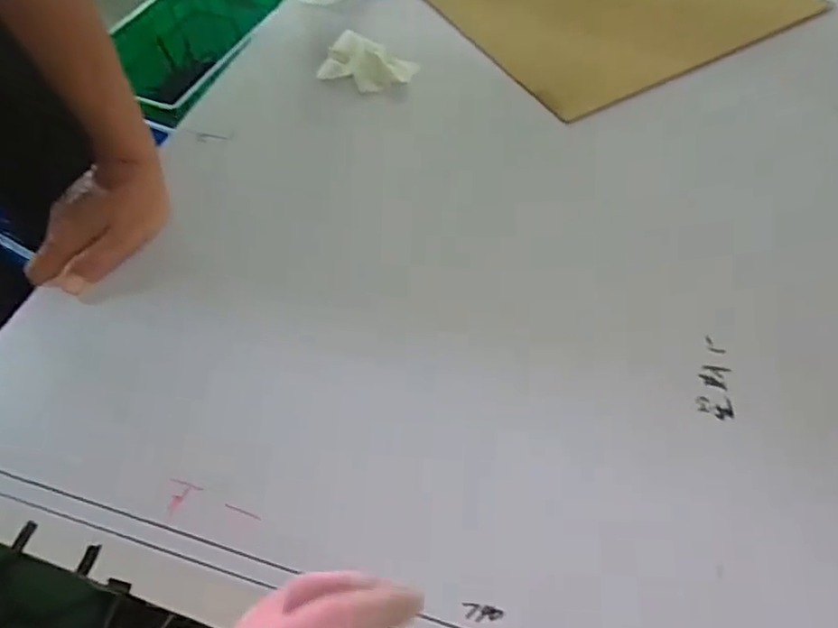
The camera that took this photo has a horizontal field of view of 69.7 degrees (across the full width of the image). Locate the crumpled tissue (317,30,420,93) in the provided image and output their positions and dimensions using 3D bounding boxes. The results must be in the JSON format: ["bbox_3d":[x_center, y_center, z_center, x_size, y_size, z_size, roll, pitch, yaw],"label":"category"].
[{"bbox_3d":[-0.053,-0.281,0.667,0.112,0.033,0.069,25,61,21],"label":"crumpled tissue"}]

